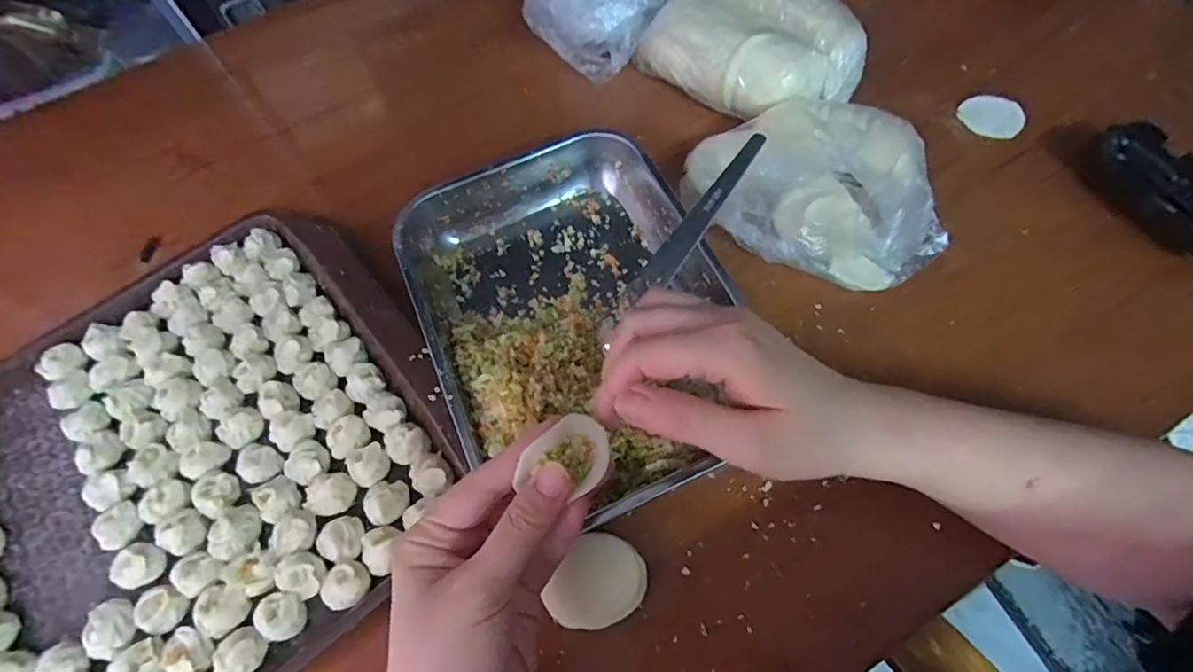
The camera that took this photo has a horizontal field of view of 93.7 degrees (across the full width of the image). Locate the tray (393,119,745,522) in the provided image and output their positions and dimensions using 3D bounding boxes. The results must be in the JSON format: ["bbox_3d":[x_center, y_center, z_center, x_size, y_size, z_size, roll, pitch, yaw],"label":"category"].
[{"bbox_3d":[-0.015,-0.017,0.363,0.182,0.043,0.251,-23,65,-10],"label":"tray"}]

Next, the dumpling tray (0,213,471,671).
[{"bbox_3d":[-0.289,0.105,0.327,0.393,0.036,0.287,-38,69,-16],"label":"dumpling tray"}]

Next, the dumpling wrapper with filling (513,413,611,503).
[{"bbox_3d":[-0.012,0.056,0.254,0.043,0.013,0.030,-42,70,-18],"label":"dumpling wrapper with filling"}]

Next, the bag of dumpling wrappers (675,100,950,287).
[{"bbox_3d":[0.158,-0.111,0.389,0.183,0.064,0.132,29,67,14],"label":"bag of dumpling wrappers"}]

